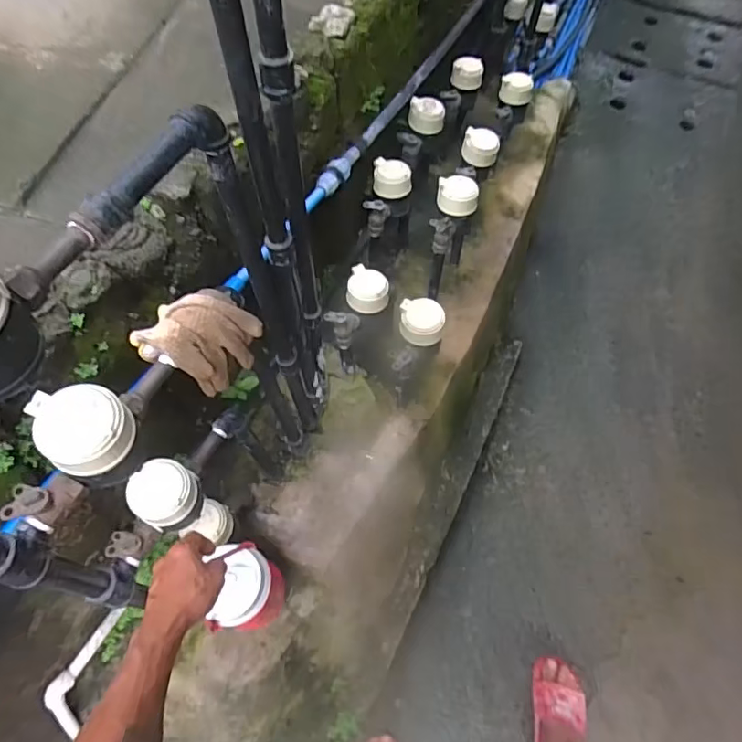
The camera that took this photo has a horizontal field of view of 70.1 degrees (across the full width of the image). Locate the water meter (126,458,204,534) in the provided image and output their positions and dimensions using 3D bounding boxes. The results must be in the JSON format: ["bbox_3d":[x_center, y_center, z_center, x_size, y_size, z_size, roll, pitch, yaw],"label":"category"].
[{"bbox_3d":[-0.286,0.170,0.735,0.079,0.081,0.084,0,62,-1],"label":"water meter"}]

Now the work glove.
[{"bbox_3d":[-0.223,-0.042,0.670,0.126,0.095,0.106,22,64,10],"label":"work glove"}]

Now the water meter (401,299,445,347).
[{"bbox_3d":[0.097,-0.092,0.989,0.085,0.056,0.070,1,62,-1],"label":"water meter"}]

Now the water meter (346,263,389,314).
[{"bbox_3d":[-0.006,-0.167,1.072,0.087,0.051,0.088,0,62,-1],"label":"water meter"}]

